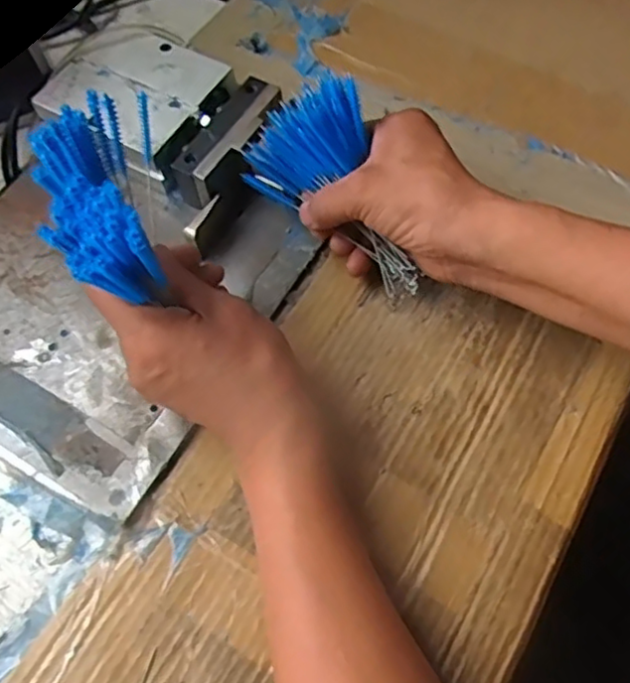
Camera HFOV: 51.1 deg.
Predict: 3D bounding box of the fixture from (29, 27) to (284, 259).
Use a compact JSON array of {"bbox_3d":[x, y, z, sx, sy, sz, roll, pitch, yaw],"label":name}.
[{"bbox_3d":[-0.099,-0.153,0.474,0.187,0.048,0.119,39,72,21],"label":"fixture"}]

